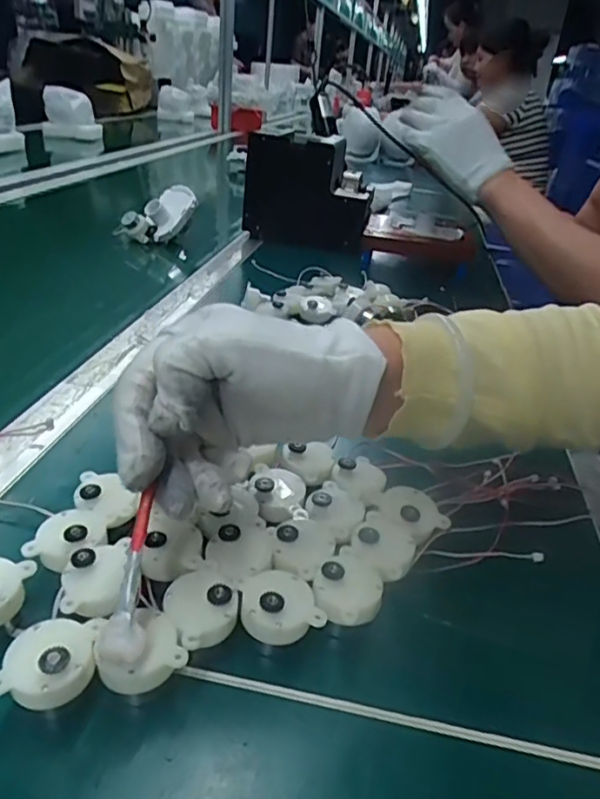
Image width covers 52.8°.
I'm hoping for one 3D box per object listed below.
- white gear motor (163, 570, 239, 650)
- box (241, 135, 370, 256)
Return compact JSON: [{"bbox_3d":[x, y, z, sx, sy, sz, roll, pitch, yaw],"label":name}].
[{"bbox_3d":[-0.043,0.089,0.266,0.032,0.014,0.031,4,28,-2],"label":"white gear motor"},{"bbox_3d":[0.008,-0.296,0.868,0.178,0.150,0.052,10,33,4],"label":"box"}]

